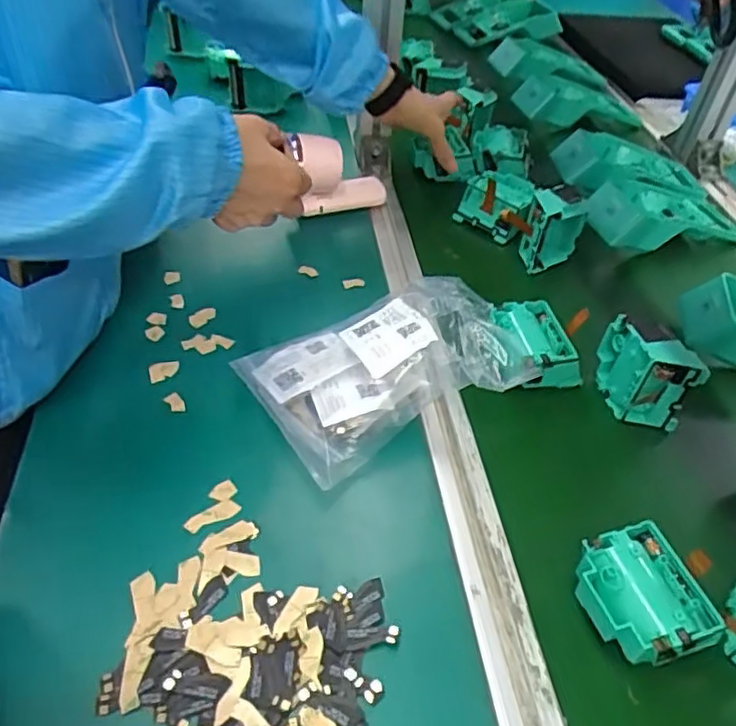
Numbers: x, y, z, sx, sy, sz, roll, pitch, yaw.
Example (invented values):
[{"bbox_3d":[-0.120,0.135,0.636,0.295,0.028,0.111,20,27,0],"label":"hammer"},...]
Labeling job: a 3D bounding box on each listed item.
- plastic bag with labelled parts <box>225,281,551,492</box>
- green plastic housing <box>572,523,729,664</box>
[{"bbox_3d":[0.018,-0.007,0.516,0.207,0.069,0.141,-20,51,-23],"label":"plastic bag with labelled parts"},{"bbox_3d":[0.170,0.147,0.400,0.070,0.033,0.075,-12,48,-16],"label":"green plastic housing"}]

